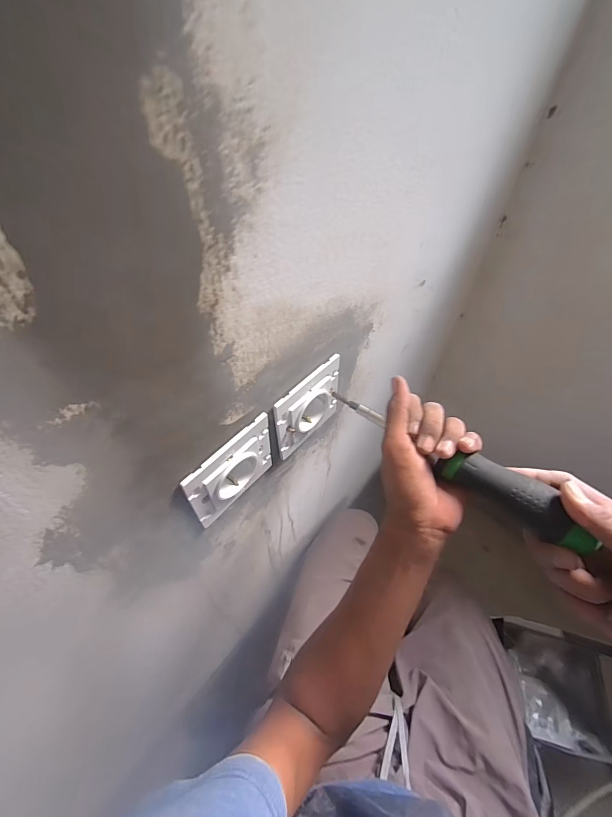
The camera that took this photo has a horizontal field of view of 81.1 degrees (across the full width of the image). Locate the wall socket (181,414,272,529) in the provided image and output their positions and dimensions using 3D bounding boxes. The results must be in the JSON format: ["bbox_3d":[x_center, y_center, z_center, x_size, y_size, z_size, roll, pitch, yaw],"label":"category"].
[{"bbox_3d":[-0.059,0.052,0.294,0.014,0.079,0.082,32,58,21],"label":"wall socket"}]

